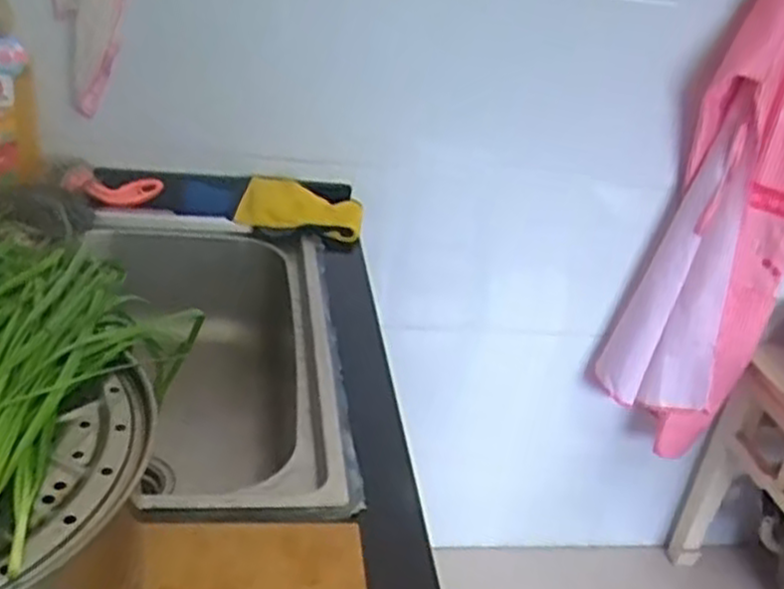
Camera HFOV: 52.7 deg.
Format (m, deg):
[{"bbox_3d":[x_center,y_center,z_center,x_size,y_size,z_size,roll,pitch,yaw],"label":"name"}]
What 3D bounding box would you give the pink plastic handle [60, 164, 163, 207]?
[{"bbox_3d":[-0.410,-0.155,1.158,0.134,0.047,0.026,5,22,-35],"label":"pink plastic handle"}]

